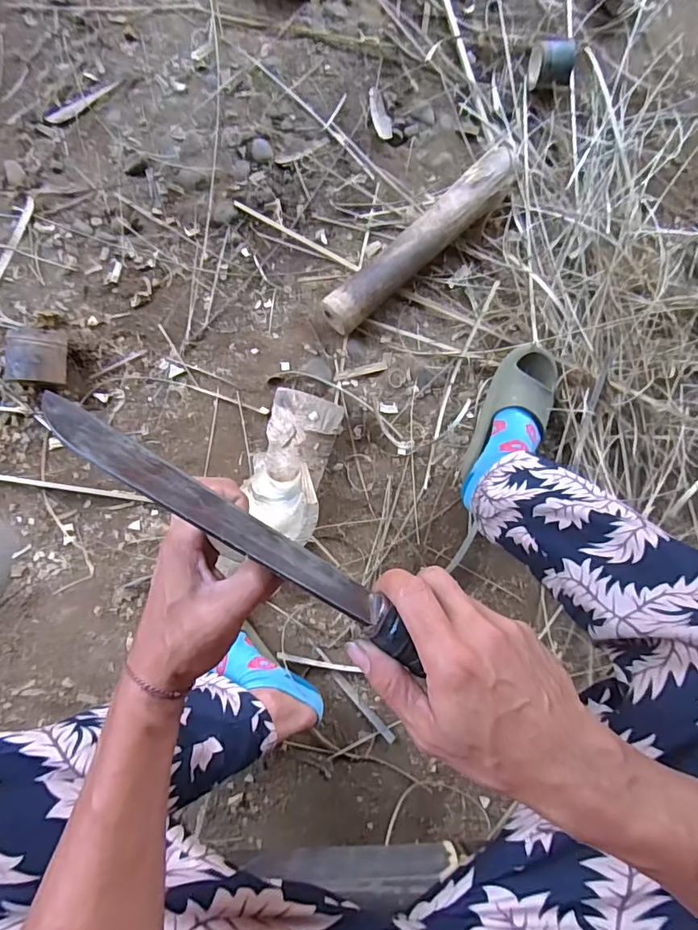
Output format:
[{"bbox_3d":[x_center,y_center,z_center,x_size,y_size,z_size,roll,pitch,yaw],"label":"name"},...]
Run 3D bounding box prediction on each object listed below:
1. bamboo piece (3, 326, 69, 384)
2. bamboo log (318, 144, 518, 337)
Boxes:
[{"bbox_3d":[-0.448,-0.155,0.721,0.073,0.070,0.078,-4,87,-6],"label":"bamboo piece"},{"bbox_3d":[0.115,-0.356,0.795,0.388,0.070,0.063,-44,92,-8],"label":"bamboo log"}]

